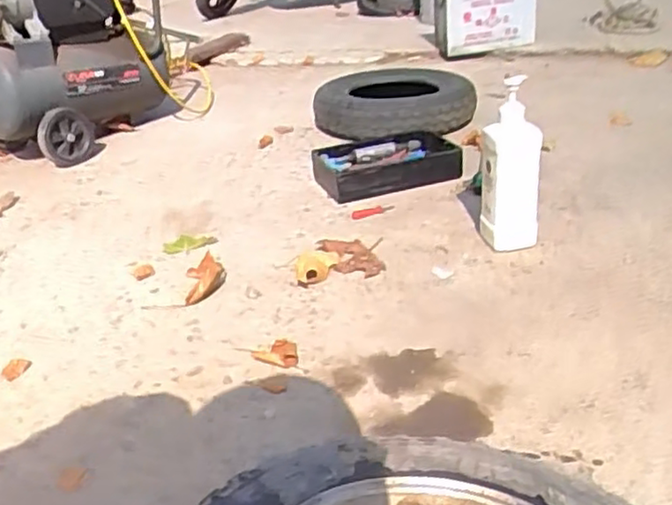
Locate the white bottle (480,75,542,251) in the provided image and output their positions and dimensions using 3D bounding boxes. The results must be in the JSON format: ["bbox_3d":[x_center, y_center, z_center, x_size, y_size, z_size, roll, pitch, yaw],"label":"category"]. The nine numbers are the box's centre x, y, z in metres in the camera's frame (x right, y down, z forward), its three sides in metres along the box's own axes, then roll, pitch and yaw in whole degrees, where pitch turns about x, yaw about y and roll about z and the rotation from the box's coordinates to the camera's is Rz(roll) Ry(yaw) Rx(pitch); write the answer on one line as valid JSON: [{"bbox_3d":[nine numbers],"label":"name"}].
[{"bbox_3d":[0.278,-0.135,1.105,0.100,0.272,0.064,-1,30,11],"label":"white bottle"}]

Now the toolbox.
[{"bbox_3d":[0.112,-0.186,1.470,0.308,0.072,0.167,-10,29,-6],"label":"toolbox"}]

